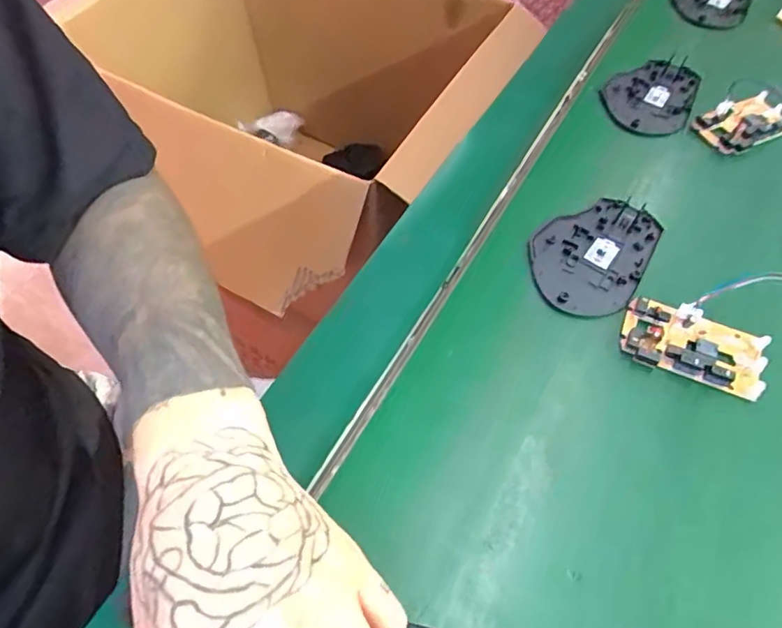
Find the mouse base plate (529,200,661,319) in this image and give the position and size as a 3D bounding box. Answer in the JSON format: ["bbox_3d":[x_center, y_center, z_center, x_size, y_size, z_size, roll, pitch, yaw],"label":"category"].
[{"bbox_3d":[0.137,-0.042,0.374,0.071,0.008,0.107,32,60,18],"label":"mouse base plate"}]

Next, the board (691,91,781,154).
[{"bbox_3d":[0.291,-0.157,0.452,0.082,0.014,0.046,-23,58,-16],"label":"board"}]

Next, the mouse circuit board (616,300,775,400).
[{"bbox_3d":[0.182,0.018,0.331,0.080,0.013,0.045,17,57,8],"label":"mouse circuit board"}]

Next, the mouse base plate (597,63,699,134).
[{"bbox_3d":[0.223,-0.191,0.476,0.072,0.008,0.106,25,58,16],"label":"mouse base plate"}]

